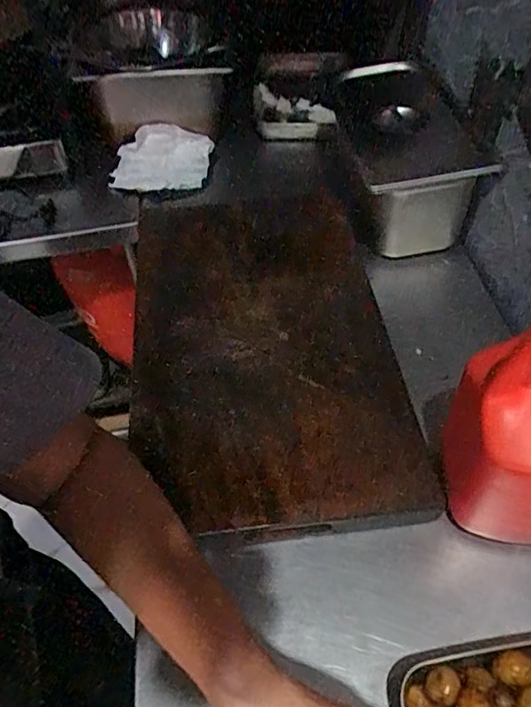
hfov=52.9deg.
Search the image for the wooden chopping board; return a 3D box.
[{"bbox_3d":[-0.006,-0.044,0.673,0.313,0.042,0.546,-6,52,-4],"label":"wooden chopping board"}]

